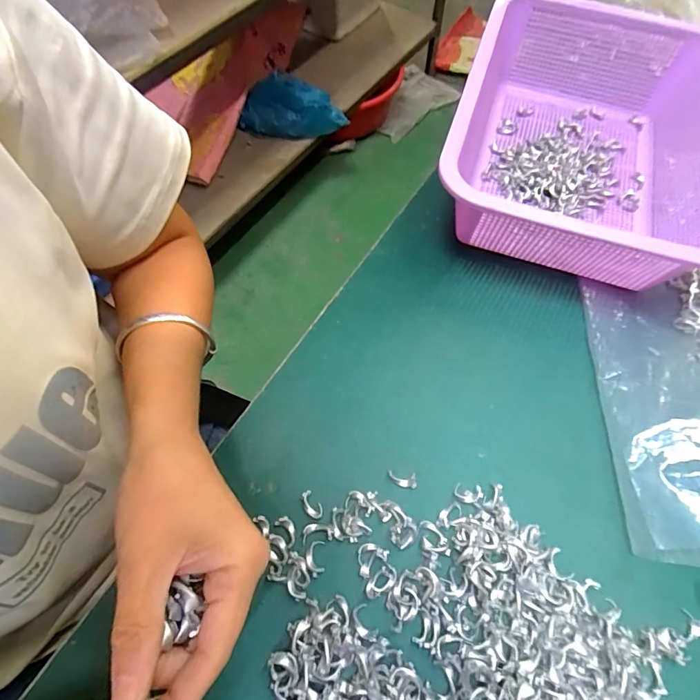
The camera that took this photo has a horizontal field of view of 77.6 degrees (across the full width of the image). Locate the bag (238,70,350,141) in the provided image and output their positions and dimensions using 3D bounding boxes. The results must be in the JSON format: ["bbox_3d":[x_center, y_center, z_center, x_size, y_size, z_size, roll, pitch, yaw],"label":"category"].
[{"bbox_3d":[-0.159,-0.639,1.166,0.283,0.133,0.100,20,65,9],"label":"bag"}]

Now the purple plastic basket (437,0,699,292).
[{"bbox_3d":[0.212,-0.179,0.381,0.224,0.085,0.292,20,65,10],"label":"purple plastic basket"}]

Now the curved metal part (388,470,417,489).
[{"bbox_3d":[0.035,0.086,0.289,0.019,0.004,0.009,6,63,3],"label":"curved metal part"}]

